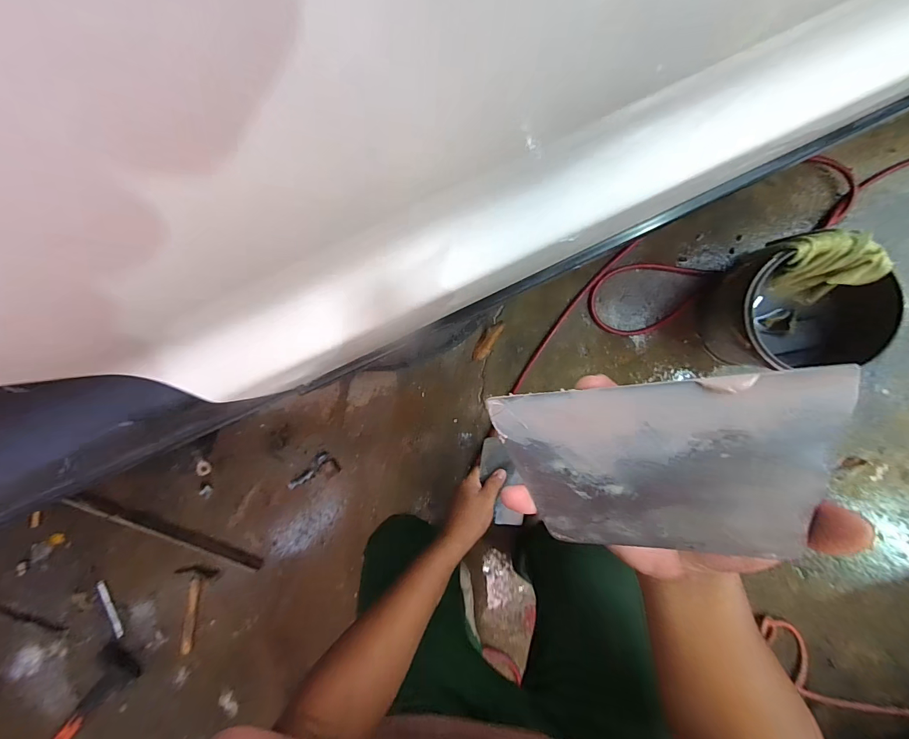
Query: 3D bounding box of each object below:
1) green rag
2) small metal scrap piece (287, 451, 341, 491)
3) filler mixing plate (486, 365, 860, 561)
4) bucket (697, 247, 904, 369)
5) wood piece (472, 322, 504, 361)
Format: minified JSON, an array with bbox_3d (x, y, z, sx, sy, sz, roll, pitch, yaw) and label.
[{"bbox_3d":[0.631,-0.174,0.670,0.122,0.134,0.104,-12,88,7],"label":"green rag"},{"bbox_3d":[-0.384,0.273,1.035,0.146,0.016,0.065,-28,89,10],"label":"small metal scrap piece"},{"bbox_3d":[0.096,0.051,0.187,0.137,0.004,0.098,-9,112,29],"label":"filler mixing plate"},{"bbox_3d":[0.618,-0.101,0.723,0.201,0.199,0.195,0,89,8],"label":"bucket"},{"bbox_3d":[0.082,-0.069,0.950,0.039,0.015,0.114,38,113,5],"label":"wood piece"}]

